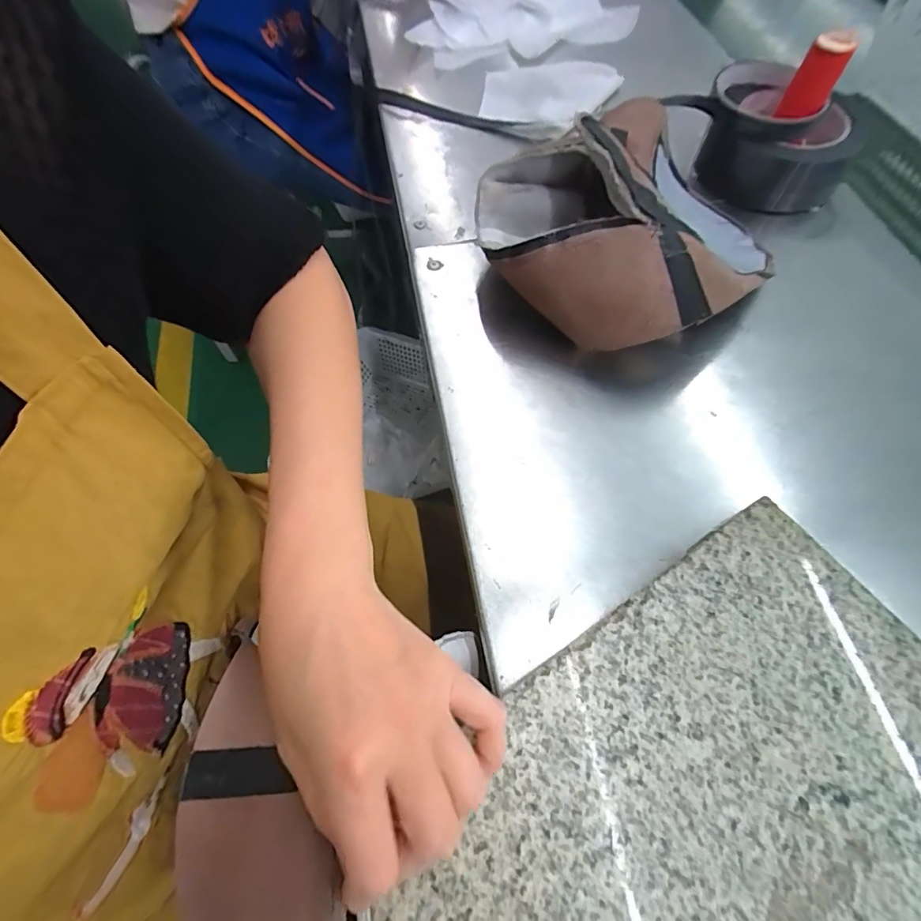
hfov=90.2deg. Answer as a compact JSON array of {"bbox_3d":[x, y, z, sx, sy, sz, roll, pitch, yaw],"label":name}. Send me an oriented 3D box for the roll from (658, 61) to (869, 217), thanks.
[{"bbox_3d":[0.270,-0.286,0.411,0.138,0.061,0.138,0,64,0],"label":"roll"}]

